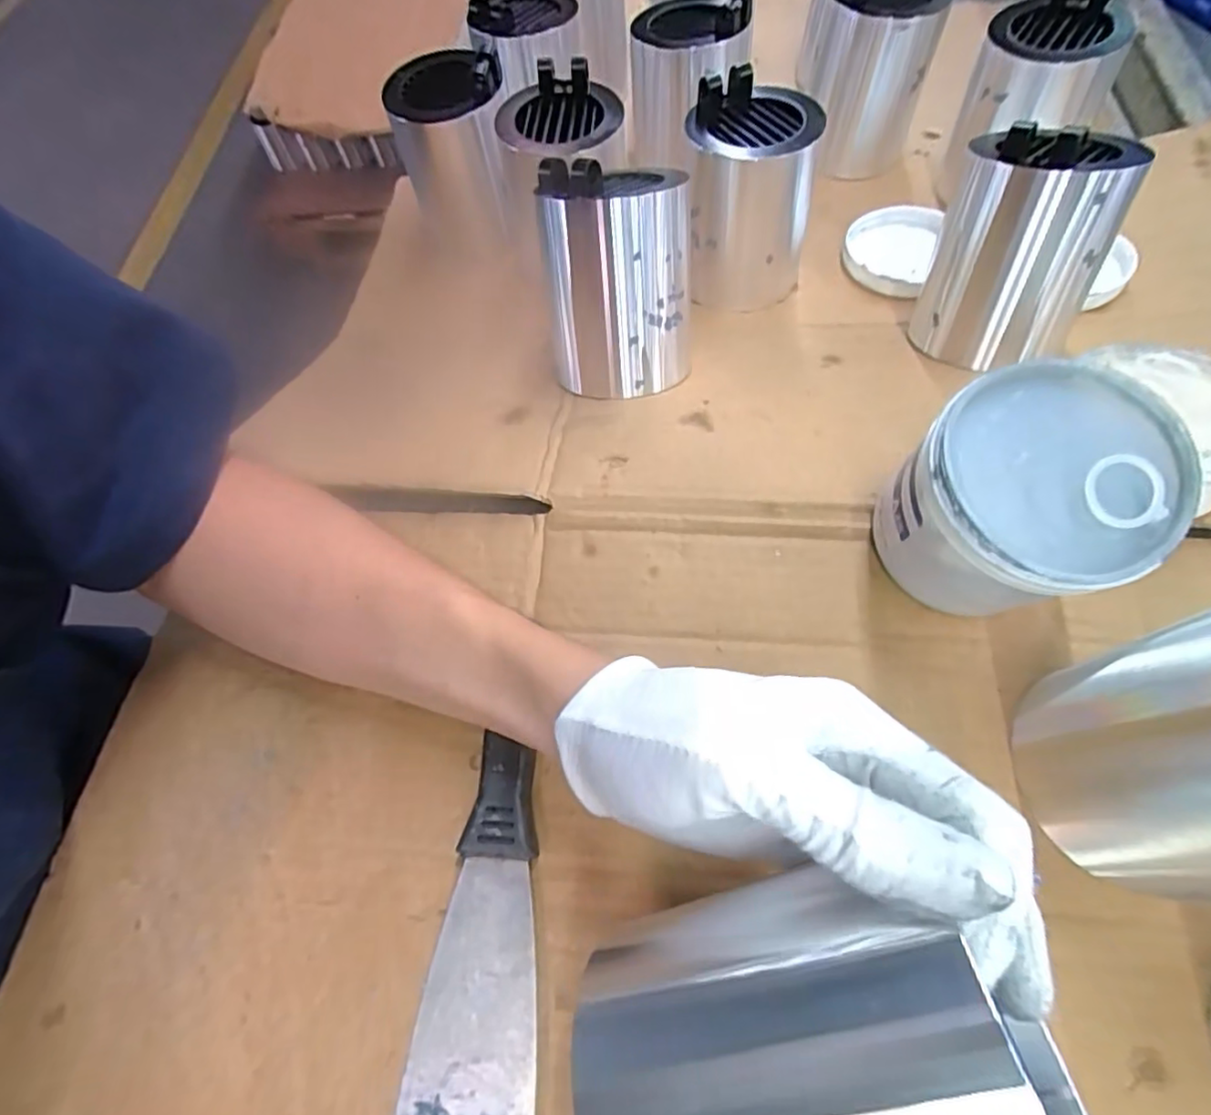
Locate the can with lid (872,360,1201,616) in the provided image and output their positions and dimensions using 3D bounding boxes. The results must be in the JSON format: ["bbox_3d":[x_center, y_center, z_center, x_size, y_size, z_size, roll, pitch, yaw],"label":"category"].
[{"bbox_3d":[0.162,-0.013,0.250,0.078,0.097,0.079,-2,64,4],"label":"can with lid"}]

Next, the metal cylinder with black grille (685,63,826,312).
[{"bbox_3d":[0.094,-0.247,0.421,0.083,0.101,0.087,-8,64,0],"label":"metal cylinder with black grille"}]

